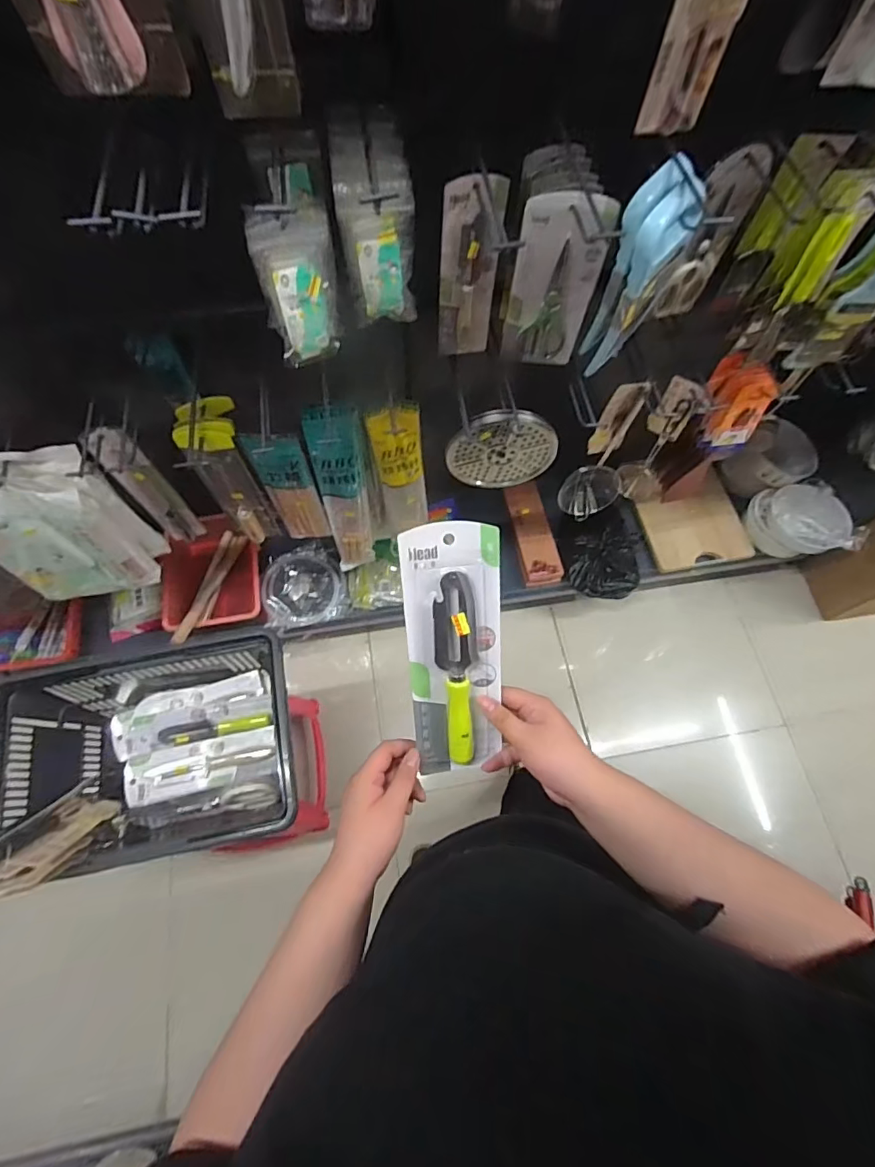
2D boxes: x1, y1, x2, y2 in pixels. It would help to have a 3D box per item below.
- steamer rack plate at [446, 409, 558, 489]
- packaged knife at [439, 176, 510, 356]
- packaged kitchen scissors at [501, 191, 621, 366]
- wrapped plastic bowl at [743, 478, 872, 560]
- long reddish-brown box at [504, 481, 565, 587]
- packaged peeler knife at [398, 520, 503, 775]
[{"bbox_3d":[0.126,-0.254,0.987,0.206,0.197,0.018,3,62,-16],"label":"steamer rack plate"},{"bbox_3d":[0.048,-0.463,0.767,0.085,0.264,0.026,-2,69,-2],"label":"packaged knife"},{"bbox_3d":[0.171,-0.431,0.752,0.120,0.268,0.025,5,69,1],"label":"packaged kitchen scissors"},{"bbox_3d":[1.031,-0.166,1.443,0.163,0.156,0.258,-31,73,-13],"label":"wrapped plastic bowl"},{"bbox_3d":[0.282,-0.153,1.493,0.109,0.032,0.319,-9,69,-5],"label":"long reddish-brown box"},{"bbox_3d":[0.016,0.069,0.481,0.090,0.023,0.253,-2,109,-3],"label":"packaged peeler knife"}]

